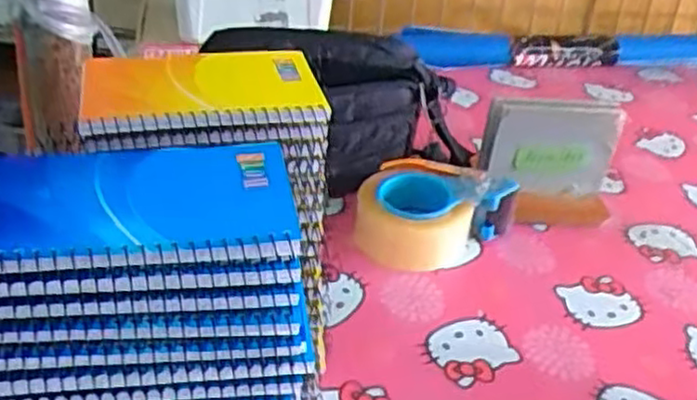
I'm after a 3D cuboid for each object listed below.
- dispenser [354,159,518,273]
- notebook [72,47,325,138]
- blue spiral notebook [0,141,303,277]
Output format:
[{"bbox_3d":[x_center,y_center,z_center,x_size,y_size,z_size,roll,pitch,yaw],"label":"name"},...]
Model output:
[{"bbox_3d":[0.085,0.015,0.774,0.143,0.060,0.117,15,34,14],"label":"dispenser"},{"bbox_3d":[-0.085,-0.068,0.424,0.129,0.013,0.100,-5,34,-14],"label":"notebook"},{"bbox_3d":[-0.091,-0.002,0.317,0.129,0.011,0.088,-2,34,-11],"label":"blue spiral notebook"}]

